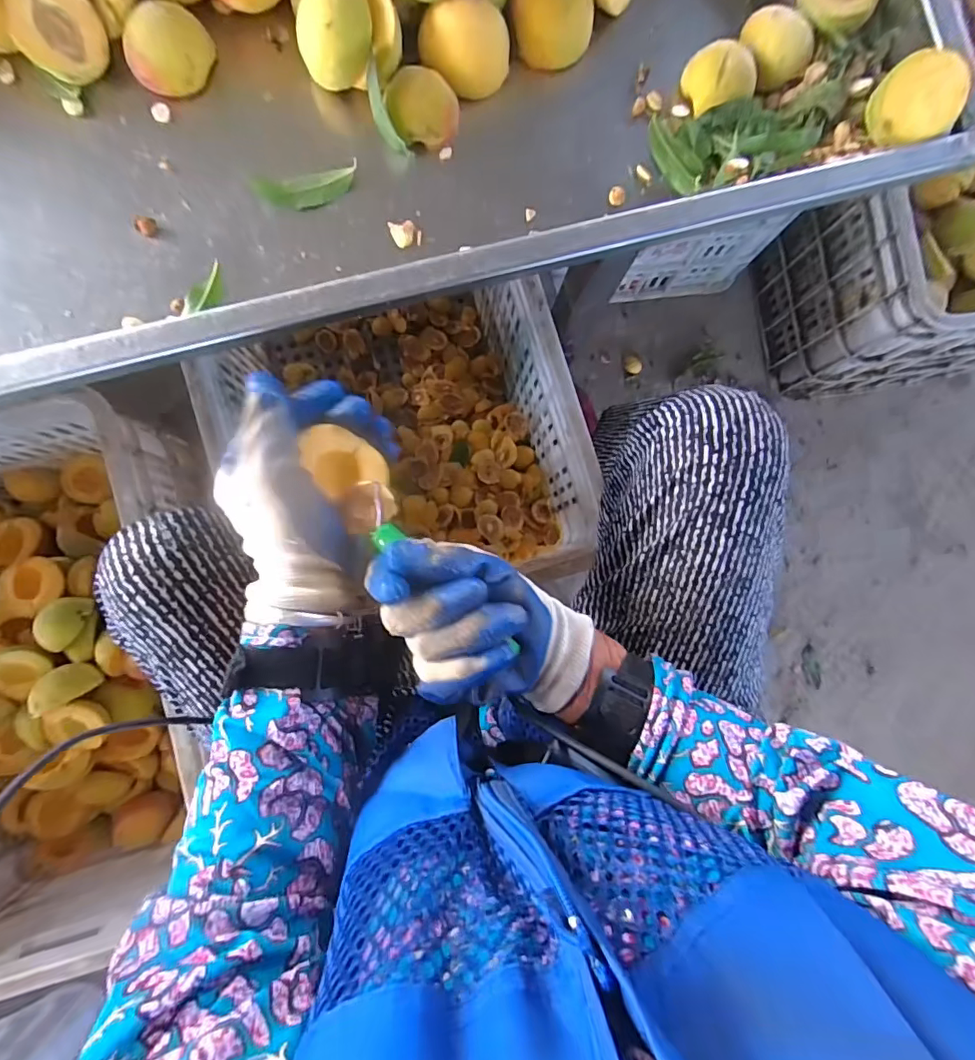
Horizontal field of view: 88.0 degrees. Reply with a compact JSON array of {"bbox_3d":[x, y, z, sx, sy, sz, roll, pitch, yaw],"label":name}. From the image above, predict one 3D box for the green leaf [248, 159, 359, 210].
[{"bbox_3d":[-0.136,-0.258,0.379,0.077,0.008,0.025,-11,87,-4],"label":"green leaf"}]

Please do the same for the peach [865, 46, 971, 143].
[{"bbox_3d":[0.307,-0.305,0.362,0.050,0.051,0.048,0,87,-4],"label":"peach"}]

